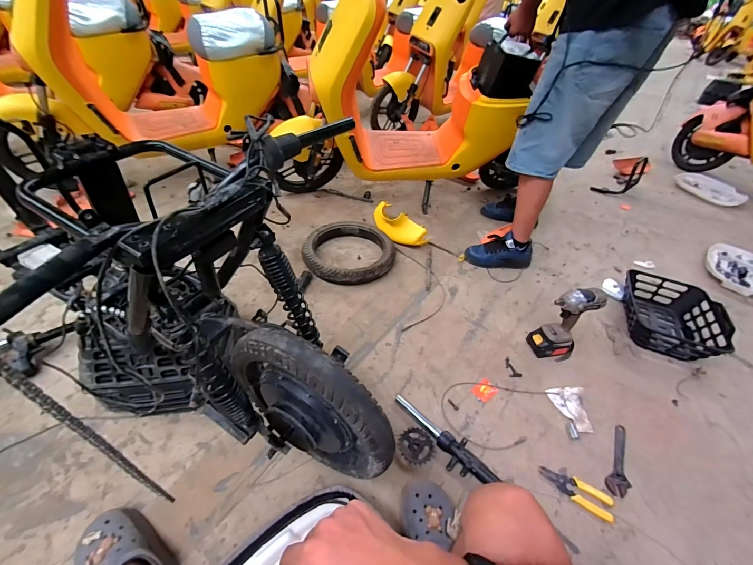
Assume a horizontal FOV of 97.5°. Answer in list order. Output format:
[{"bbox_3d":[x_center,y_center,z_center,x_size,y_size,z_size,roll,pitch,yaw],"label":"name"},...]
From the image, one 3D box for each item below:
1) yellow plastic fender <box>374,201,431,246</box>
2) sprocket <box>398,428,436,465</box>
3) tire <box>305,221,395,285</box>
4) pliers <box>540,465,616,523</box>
[{"bbox_3d":[0.090,-0.248,1.457,0.271,0.126,0.118,28,47,22],"label":"yellow plastic fender"},{"bbox_3d":[0.099,0.405,0.817,0.087,0.013,0.081,4,51,-5],"label":"sprocket"},{"bbox_3d":[-0.111,-0.125,1.337,0.370,0.064,0.359,6,43,0],"label":"tire"},{"bbox_3d":[0.469,0.491,0.779,0.163,0.007,0.061,23,45,17],"label":"pliers"}]

